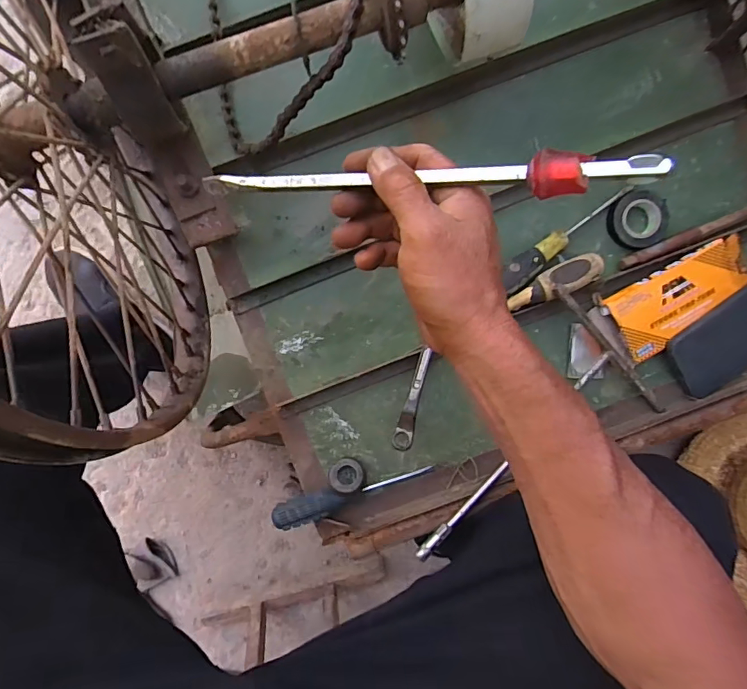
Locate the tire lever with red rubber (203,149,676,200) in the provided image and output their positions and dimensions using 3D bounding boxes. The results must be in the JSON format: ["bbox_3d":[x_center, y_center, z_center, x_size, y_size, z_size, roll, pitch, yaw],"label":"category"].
[{"bbox_3d":[0.022,-0.096,0.285,0.265,0.014,0.020,4,84,19],"label":"tire lever with red rubber"}]

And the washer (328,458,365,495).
[{"bbox_3d":[-0.028,0.139,0.515,0.036,0.021,0.033,2,84,4],"label":"washer"}]

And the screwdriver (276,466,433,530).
[{"bbox_3d":[-0.021,0.163,0.520,0.171,0.022,0.029,-14,83,-11],"label":"screwdriver"}]

